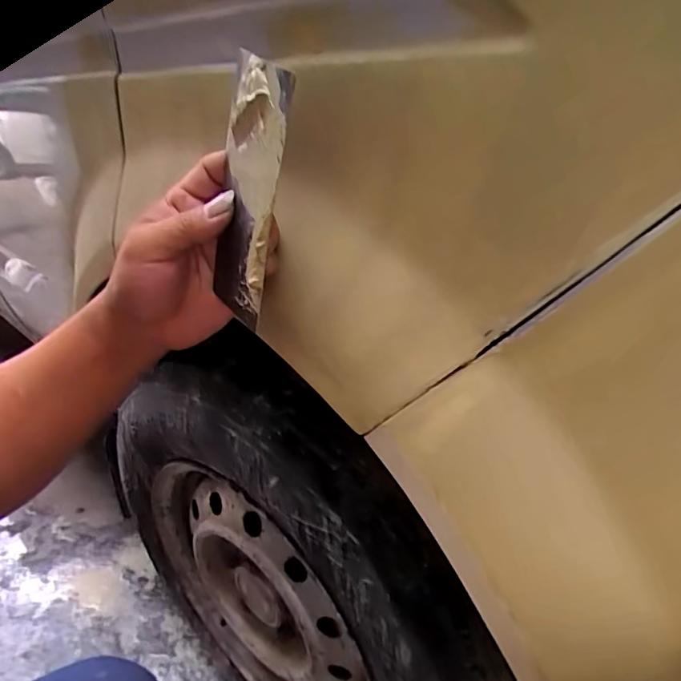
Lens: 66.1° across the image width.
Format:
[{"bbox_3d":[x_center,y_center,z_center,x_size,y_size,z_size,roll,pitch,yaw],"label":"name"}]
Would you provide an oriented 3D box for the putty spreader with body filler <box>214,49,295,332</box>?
[{"bbox_3d":[-0.048,-0.074,0.276,0.010,0.132,0.063,-4,31,-33],"label":"putty spreader with body filler"}]

